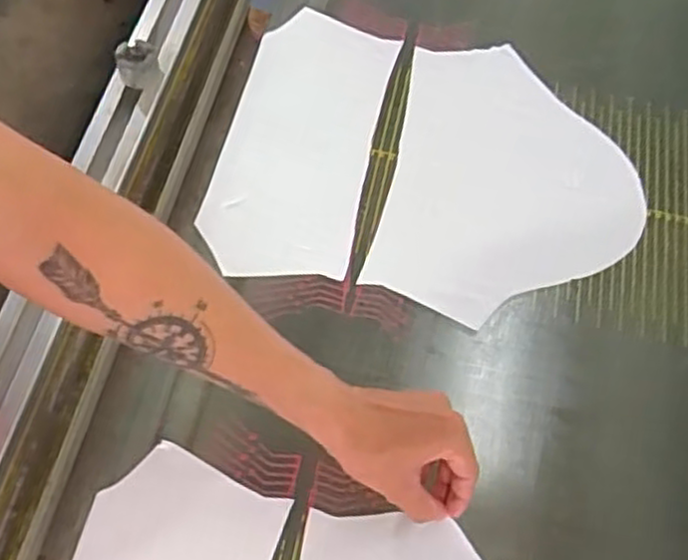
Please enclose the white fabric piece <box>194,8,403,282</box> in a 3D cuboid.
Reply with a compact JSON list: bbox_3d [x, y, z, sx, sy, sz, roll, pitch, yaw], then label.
[{"bbox_3d":[-0.044,-0.145,0.733,0.142,0.009,0.314,12,63,3],"label":"white fabric piece"}]

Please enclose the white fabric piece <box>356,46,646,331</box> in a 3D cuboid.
[{"bbox_3d":[0.166,-0.098,0.712,0.238,0.010,0.300,12,65,6],"label":"white fabric piece"}]

